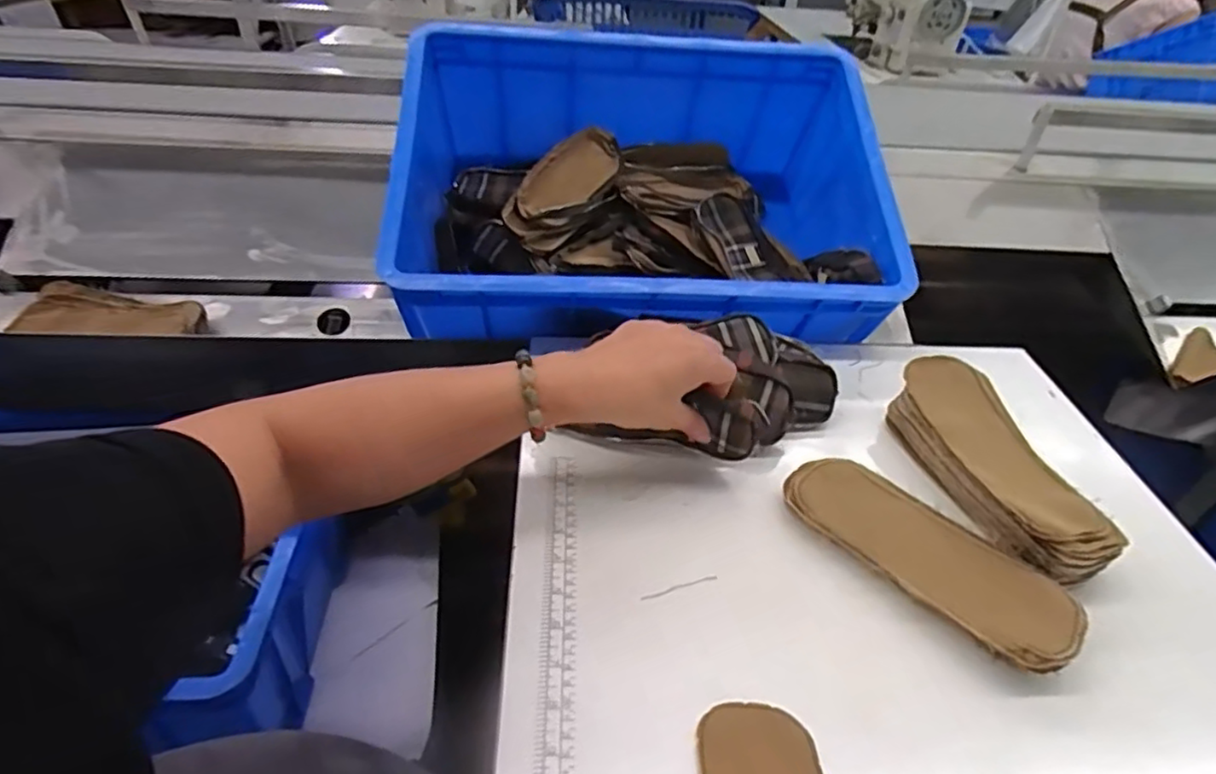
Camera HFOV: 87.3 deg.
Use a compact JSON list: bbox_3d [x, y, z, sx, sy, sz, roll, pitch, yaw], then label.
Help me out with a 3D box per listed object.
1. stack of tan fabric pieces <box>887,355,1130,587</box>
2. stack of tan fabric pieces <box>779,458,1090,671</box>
[{"bbox_3d":[0.310,0.064,0.518,0.077,0.055,0.203,-3,40,-9],"label":"stack of tan fabric pieces"},{"bbox_3d":[0.230,0.118,0.466,0.085,0.028,0.200,-28,50,-32],"label":"stack of tan fabric pieces"}]

